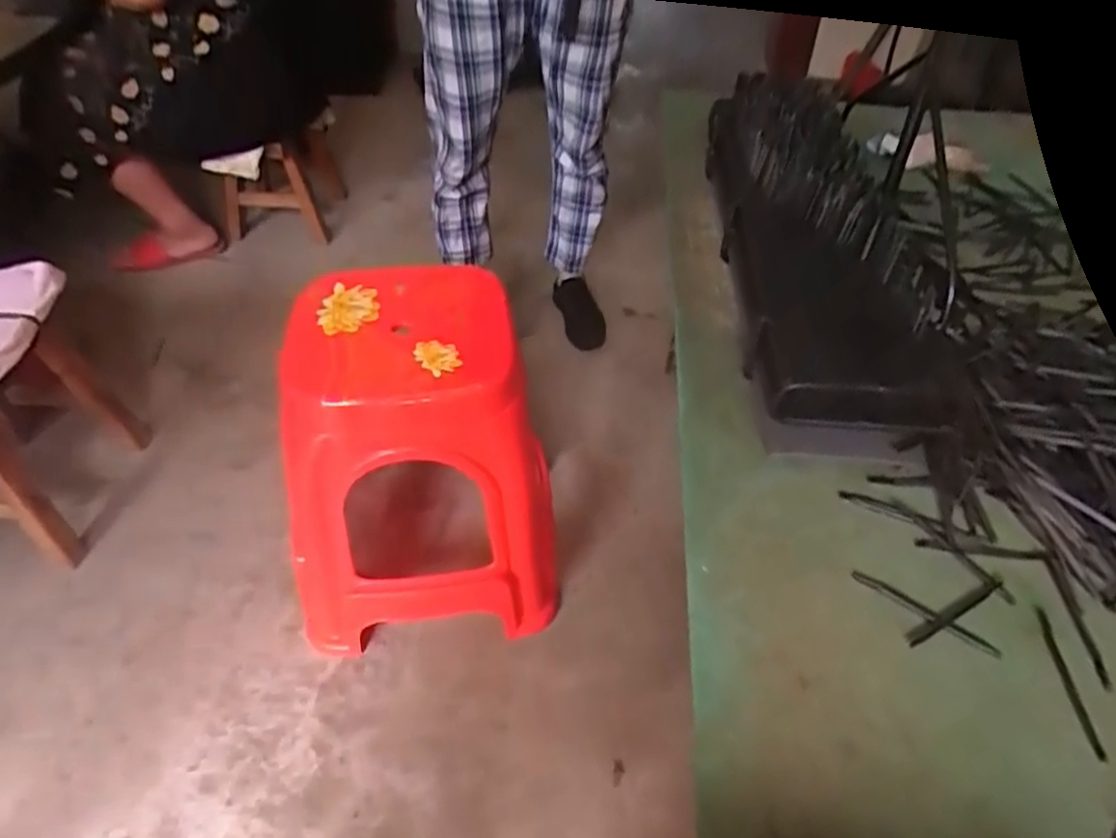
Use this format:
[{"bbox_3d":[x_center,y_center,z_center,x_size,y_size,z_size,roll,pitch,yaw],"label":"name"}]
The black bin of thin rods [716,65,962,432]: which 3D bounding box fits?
[{"bbox_3d":[0.256,-0.190,0.745,0.150,0.121,0.478,3,43,-1],"label":"black bin of thin rods"}]

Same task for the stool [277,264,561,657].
[{"bbox_3d":[-0.208,0.064,1.102,0.376,0.454,0.327,-4,44,-9],"label":"stool"}]

